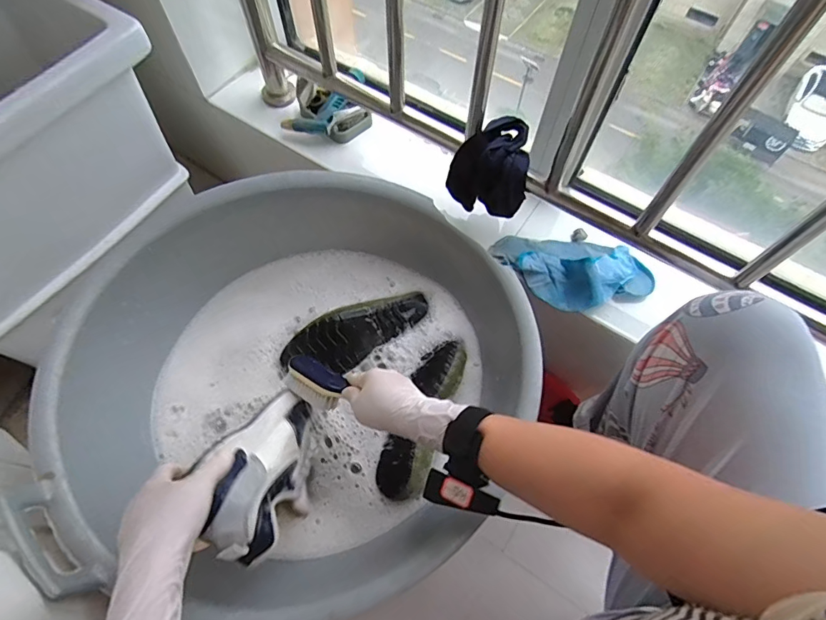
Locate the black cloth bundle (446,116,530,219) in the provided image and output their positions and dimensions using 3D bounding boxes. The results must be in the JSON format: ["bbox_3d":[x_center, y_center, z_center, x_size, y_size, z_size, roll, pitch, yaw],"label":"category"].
[{"bbox_3d":[0.108,-0.203,0.638,0.106,0.087,0.122,12,64,5],"label":"black cloth bundle"}]

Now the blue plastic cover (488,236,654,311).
[{"bbox_3d":[0.229,-0.058,0.644,0.227,0.036,0.116,5,64,1],"label":"blue plastic cover"}]

